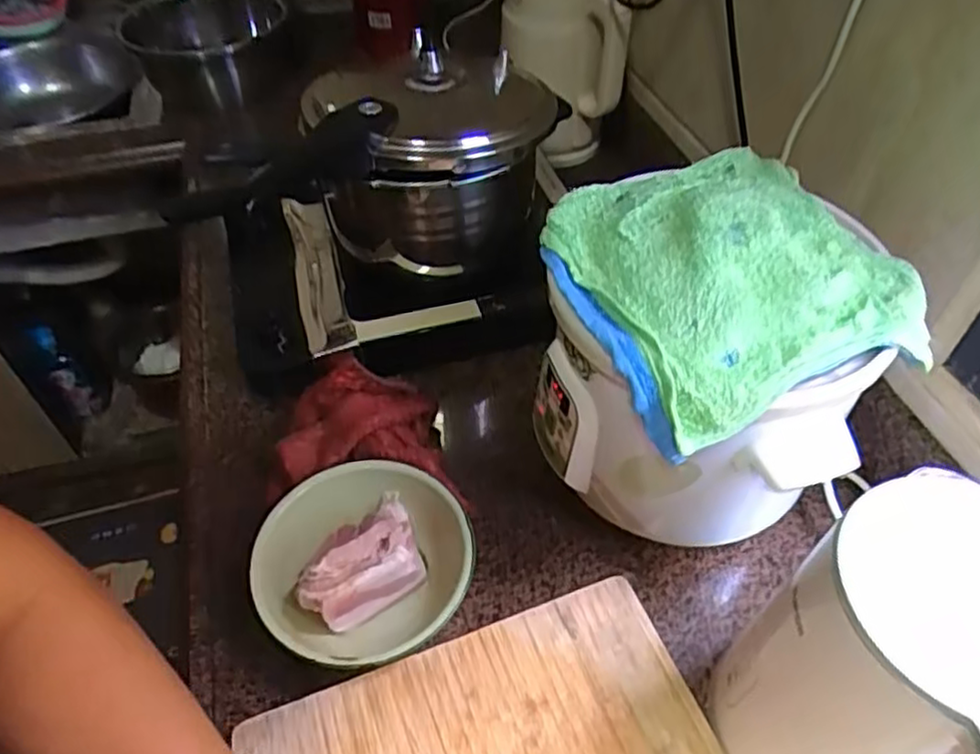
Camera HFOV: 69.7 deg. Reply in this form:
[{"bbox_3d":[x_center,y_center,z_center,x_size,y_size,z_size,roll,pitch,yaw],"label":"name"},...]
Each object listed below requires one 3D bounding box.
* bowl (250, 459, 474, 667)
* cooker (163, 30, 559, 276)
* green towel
[{"bbox_3d":[-0.095,0.151,0.557,0.162,0.070,0.153,0,48,0],"label":"bowl"},{"bbox_3d":[-0.116,-0.195,0.683,0.319,0.167,0.176,-11,49,-9],"label":"cooker"},{"bbox_3d":[0.160,-0.078,0.489,0.214,0.063,0.220,-17,51,-14],"label":"green towel"}]

